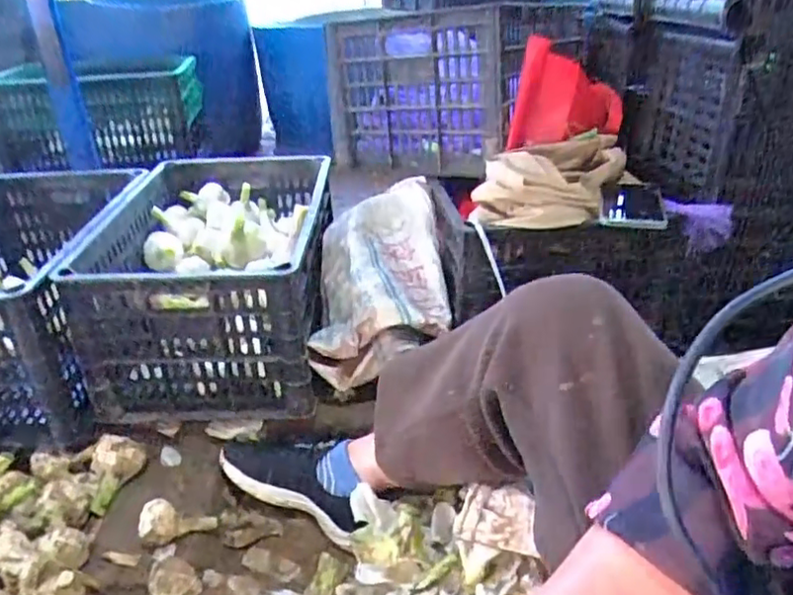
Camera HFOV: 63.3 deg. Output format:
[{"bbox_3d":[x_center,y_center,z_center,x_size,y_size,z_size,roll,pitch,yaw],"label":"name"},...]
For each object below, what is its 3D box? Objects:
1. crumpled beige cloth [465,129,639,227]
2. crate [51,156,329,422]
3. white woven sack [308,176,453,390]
[{"bbox_3d":[0.230,-0.172,0.888,0.141,0.070,0.312,19,37,32],"label":"crumpled beige cloth"},{"bbox_3d":[-0.263,-0.046,1.026,0.291,0.229,0.500,-1,30,2],"label":"crate"},{"bbox_3d":[-0.024,-0.036,0.969,0.188,0.154,0.304,-2,30,0],"label":"white woven sack"}]

